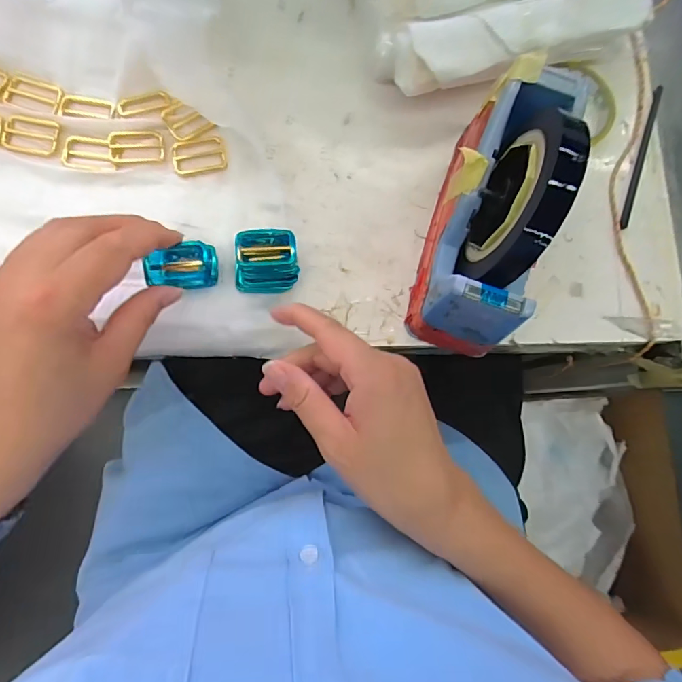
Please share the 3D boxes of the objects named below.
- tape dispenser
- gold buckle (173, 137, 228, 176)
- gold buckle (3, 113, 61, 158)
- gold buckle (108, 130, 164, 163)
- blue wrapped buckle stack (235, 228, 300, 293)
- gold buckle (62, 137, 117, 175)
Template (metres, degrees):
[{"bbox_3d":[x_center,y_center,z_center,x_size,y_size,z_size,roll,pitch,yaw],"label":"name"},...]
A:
[{"bbox_3d":[0.113,-0.098,0.328,0.076,0.139,0.200,17,80,-2],"label":"tape dispenser"},{"bbox_3d":[-0.121,-0.159,0.384,0.044,0.004,0.031,-11,82,-7],"label":"gold buckle"},{"bbox_3d":[-0.254,-0.170,0.370,0.043,0.004,0.034,11,81,-3],"label":"gold buckle"},{"bbox_3d":[-0.171,-0.164,0.375,0.043,0.004,0.028,-8,82,-6],"label":"gold buckle"},{"bbox_3d":[-0.058,-0.061,0.354,0.047,0.040,0.040,-1,81,-5],"label":"blue wrapped buckle stack"},{"bbox_3d":[-0.207,-0.154,0.372,0.043,0.004,0.029,9,81,-4],"label":"gold buckle"}]

